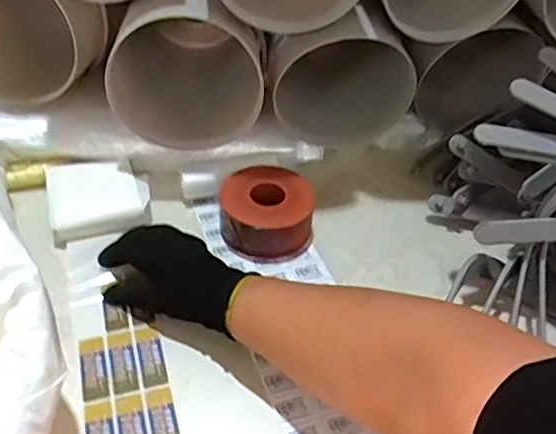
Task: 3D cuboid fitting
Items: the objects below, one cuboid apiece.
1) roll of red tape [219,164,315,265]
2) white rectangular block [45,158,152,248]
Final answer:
[{"bbox_3d":[-0.010,-0.002,0.619,0.099,0.060,0.105,19,44,14],"label":"roll of red tape"},{"bbox_3d":[-0.192,-0.022,0.614,0.102,0.025,0.098,-9,45,-15],"label":"white rectangular block"}]

